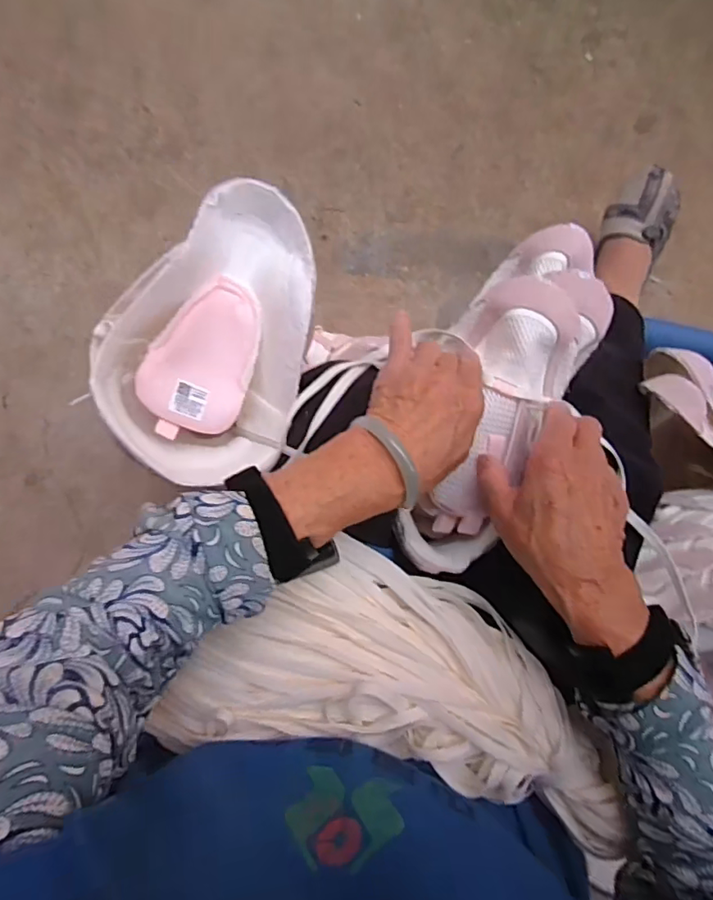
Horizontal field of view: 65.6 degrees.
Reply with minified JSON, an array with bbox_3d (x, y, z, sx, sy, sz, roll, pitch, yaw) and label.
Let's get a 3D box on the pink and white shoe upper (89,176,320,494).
[{"bbox_3d":[-0.101,-0.084,0.422,0.139,0.082,0.211,36,86,-32],"label":"pink and white shoe upper"}]

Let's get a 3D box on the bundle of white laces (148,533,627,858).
[{"bbox_3d":[0.024,0.154,0.386,0.319,0.049,0.149,11,92,2],"label":"bundle of white laces"}]

